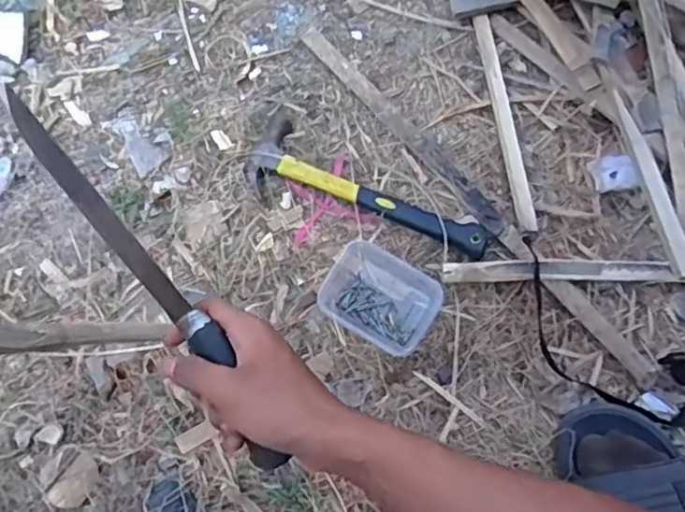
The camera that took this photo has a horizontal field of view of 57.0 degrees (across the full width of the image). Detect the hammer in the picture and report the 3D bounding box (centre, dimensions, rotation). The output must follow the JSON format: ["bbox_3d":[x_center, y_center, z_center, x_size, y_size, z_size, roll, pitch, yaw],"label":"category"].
[{"bbox_3d":[0.020,-0.057,0.656,0.265,0.045,0.090,32,79,7],"label":"hammer"}]

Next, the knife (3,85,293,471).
[{"bbox_3d":[-0.127,0.017,0.414,0.030,0.022,0.292,-38,91,-8],"label":"knife"}]

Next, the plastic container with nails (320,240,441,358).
[{"bbox_3d":[0.038,0.039,0.628,0.110,0.038,0.090,33,80,7],"label":"plastic container with nails"}]

